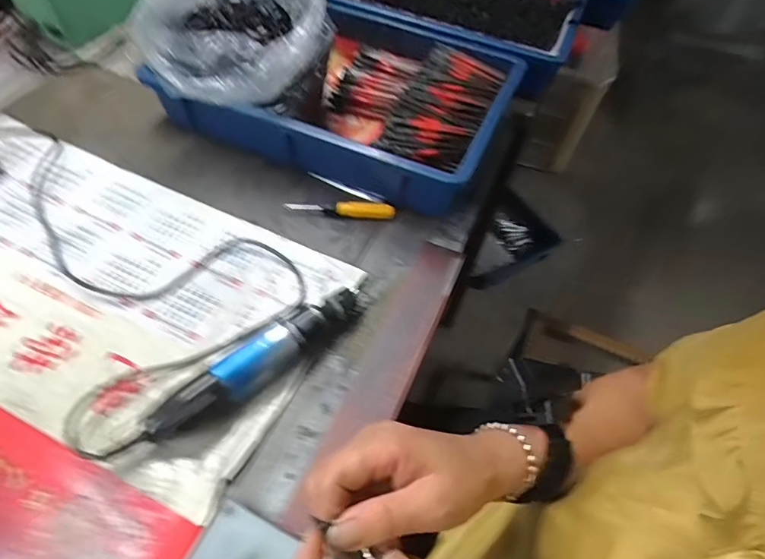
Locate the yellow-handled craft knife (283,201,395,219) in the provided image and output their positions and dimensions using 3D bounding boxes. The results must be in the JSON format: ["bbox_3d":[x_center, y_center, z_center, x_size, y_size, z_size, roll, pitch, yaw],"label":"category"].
[{"bbox_3d":[-0.049,-0.085,0.548,0.124,0.020,0.013,5,54,-1],"label":"yellow-handled craft knife"}]

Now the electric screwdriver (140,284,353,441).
[{"bbox_3d":[-0.111,0.068,0.422,0.044,0.043,0.204,41,61,22],"label":"electric screwdriver"}]

